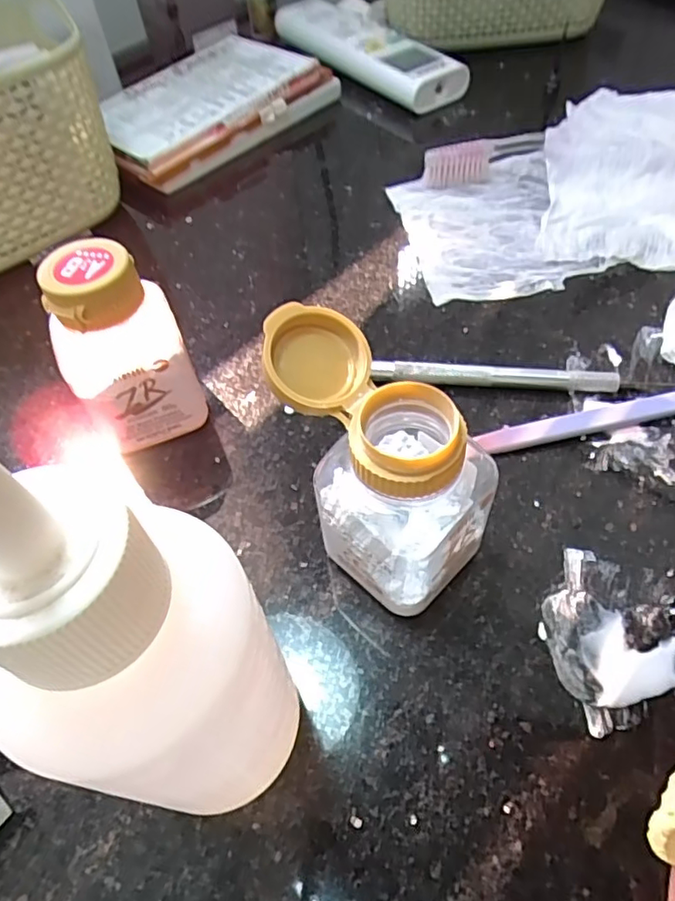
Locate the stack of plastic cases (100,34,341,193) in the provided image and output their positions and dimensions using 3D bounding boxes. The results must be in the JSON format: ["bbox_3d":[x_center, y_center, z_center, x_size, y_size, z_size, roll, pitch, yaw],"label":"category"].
[{"bbox_3d":[-0.089,-0.226,0.379,0.095,0.028,0.153,33,63,25],"label":"stack of plastic cases"}]

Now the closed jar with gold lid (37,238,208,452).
[{"bbox_3d":[-0.077,-0.036,0.207,0.040,0.076,0.033,-21,55,-11],"label":"closed jar with gold lid"}]

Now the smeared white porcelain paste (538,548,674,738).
[{"bbox_3d":[0.084,0.056,0.173,0.041,0.004,0.053,15,56,15],"label":"smeared white porcelain paste"}]

